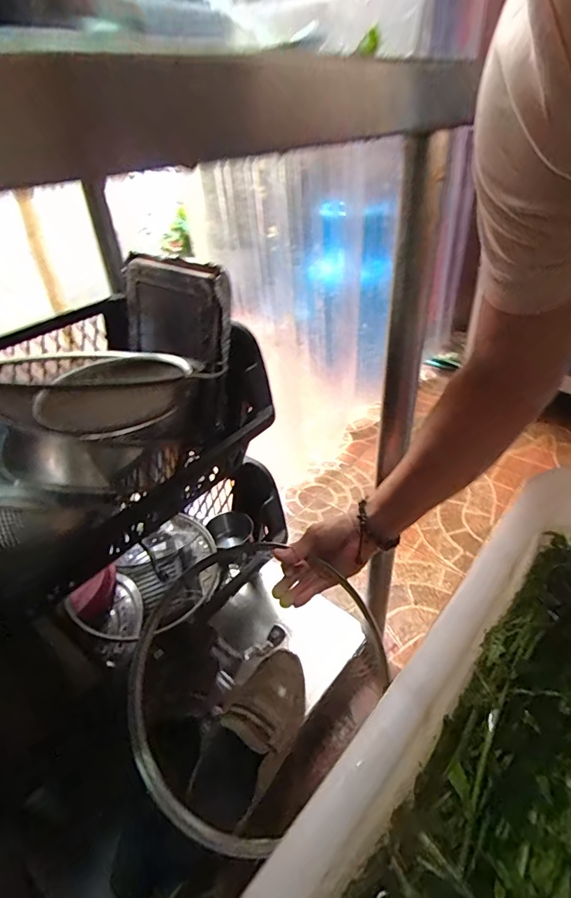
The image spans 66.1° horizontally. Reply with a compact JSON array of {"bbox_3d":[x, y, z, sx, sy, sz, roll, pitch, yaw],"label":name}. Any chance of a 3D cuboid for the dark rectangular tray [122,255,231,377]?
[{"bbox_3d":[-0.155,-0.188,0.608,0.193,0.131,0.016,20,25,29],"label":"dark rectangular tray"}]

